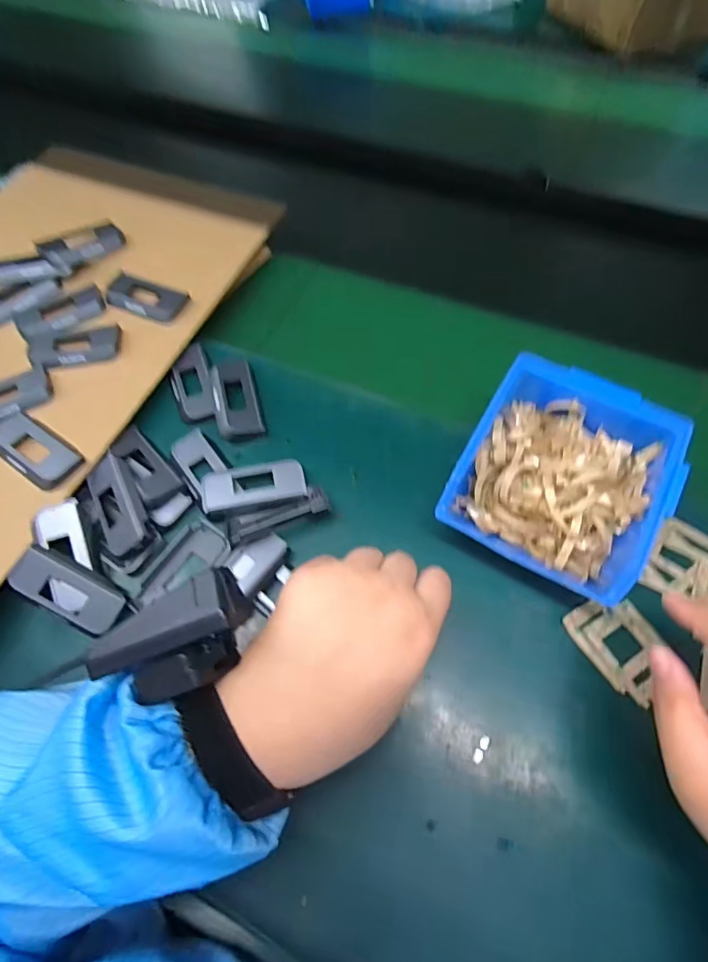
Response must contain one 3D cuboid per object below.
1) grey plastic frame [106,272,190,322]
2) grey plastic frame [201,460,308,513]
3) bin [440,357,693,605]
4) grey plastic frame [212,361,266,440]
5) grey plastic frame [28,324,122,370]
[{"bbox_3d":[-0.186,-0.162,0.442,0.071,0.013,0.035,19,64,11],"label":"grey plastic frame"},{"bbox_3d":[-0.074,0.002,0.365,0.074,0.009,0.033,-12,63,-5],"label":"grey plastic frame"},{"bbox_3d":[0.140,0.000,0.338,0.125,0.066,0.138,26,66,14],"label":"bin"},{"bbox_3d":[-0.096,-0.068,0.402,0.035,0.010,0.074,-13,63,-6],"label":"grey plastic frame"},{"bbox_3d":[-0.233,-0.113,0.410,0.073,0.008,0.034,-12,63,-5],"label":"grey plastic frame"}]

